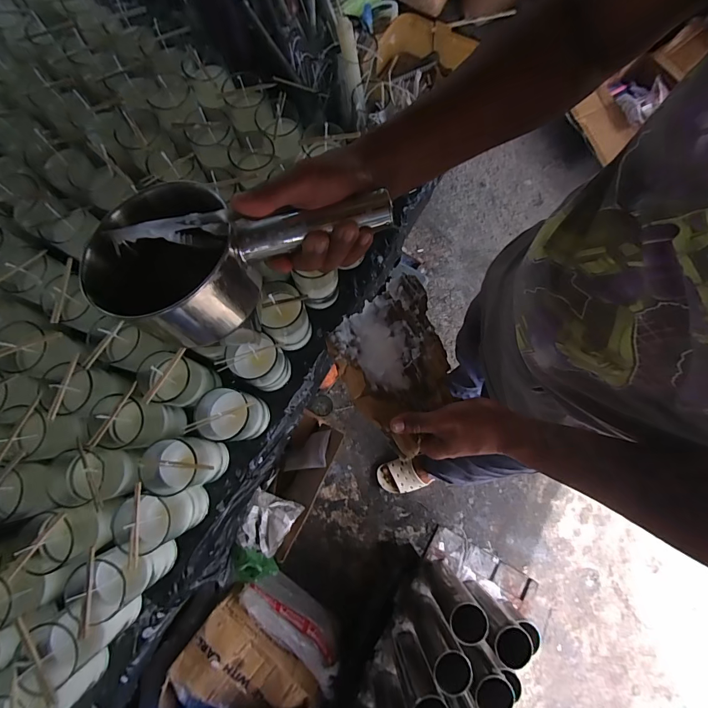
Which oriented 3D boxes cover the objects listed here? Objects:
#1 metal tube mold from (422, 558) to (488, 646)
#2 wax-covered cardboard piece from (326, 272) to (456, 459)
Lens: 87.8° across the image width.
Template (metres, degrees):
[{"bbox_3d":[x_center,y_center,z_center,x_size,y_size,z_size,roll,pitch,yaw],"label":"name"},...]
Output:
[{"bbox_3d":[0.223,0.548,0.841,0.075,0.236,0.088,-25,78,-5],"label":"metal tube mold"},{"bbox_3d":[0.055,0.006,0.421,0.139,0.020,0.160,-39,80,-8],"label":"wax-covered cardboard piece"}]

